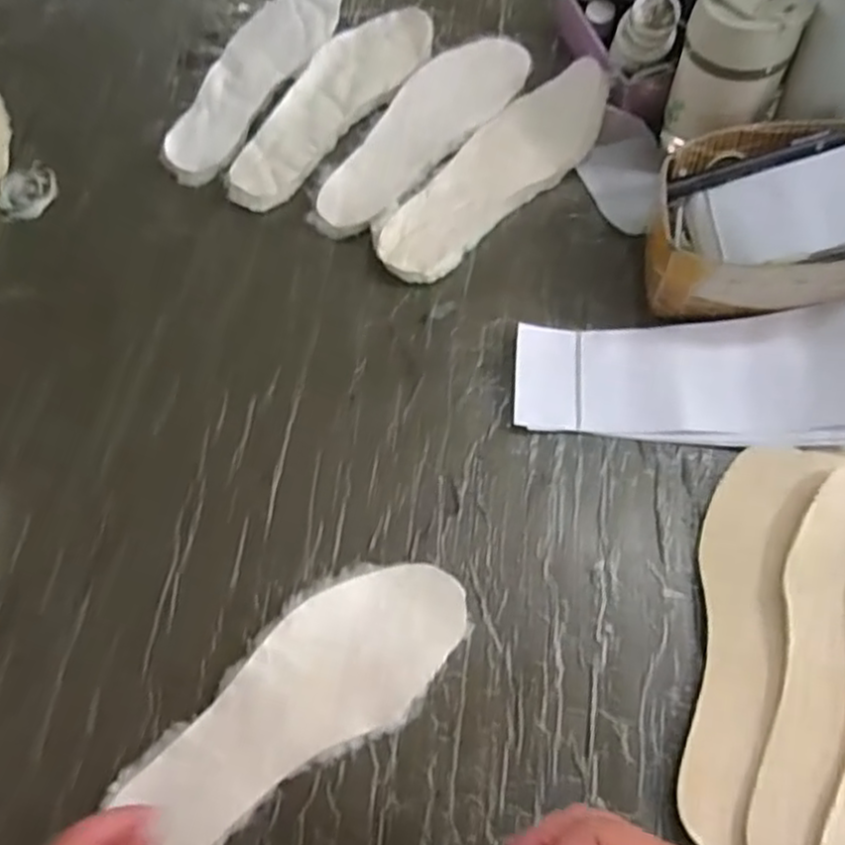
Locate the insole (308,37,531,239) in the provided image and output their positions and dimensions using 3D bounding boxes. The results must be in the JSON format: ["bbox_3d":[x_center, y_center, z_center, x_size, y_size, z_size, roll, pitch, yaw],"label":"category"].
[{"bbox_3d":[-0.005,-0.278,0.691,0.092,0.023,0.267,40,74,18],"label":"insole"}]

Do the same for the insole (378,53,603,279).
[{"bbox_3d":[0.063,-0.233,0.659,0.265,0.046,0.093,-40,70,-13],"label":"insole"}]

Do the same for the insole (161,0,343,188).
[{"bbox_3d":[-0.178,-0.356,0.741,0.090,0.018,0.270,26,71,14],"label":"insole"}]

